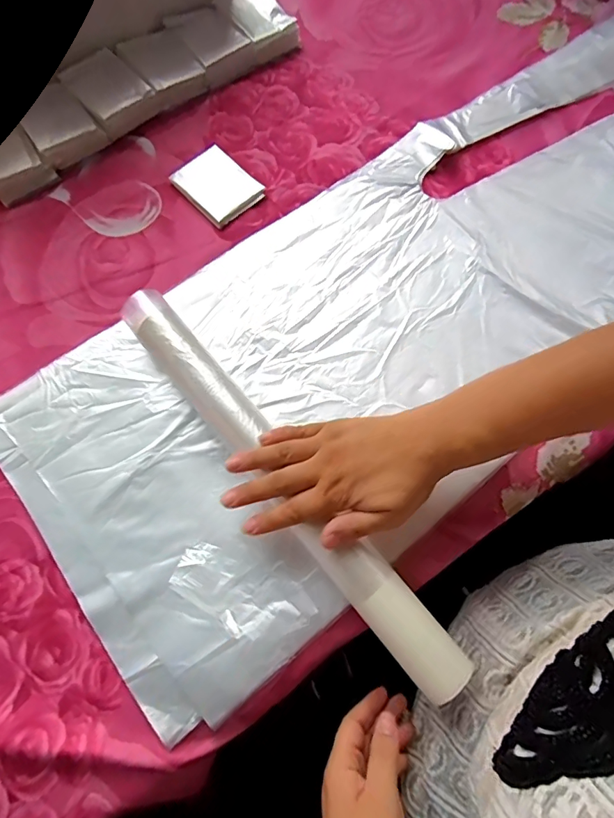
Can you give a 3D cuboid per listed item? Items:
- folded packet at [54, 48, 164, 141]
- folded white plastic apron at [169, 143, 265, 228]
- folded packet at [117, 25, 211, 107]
[{"bbox_3d":[-0.212,-0.343,0.474,0.065,0.031,0.088,-42,77,-10],"label":"folded packet"},{"bbox_3d":[-0.092,-0.232,0.450,0.064,0.006,0.086,-41,77,-10],"label":"folded white plastic apron"},{"bbox_3d":[-0.162,-0.387,0.488,0.064,0.023,0.098,-37,76,-9],"label":"folded packet"}]

